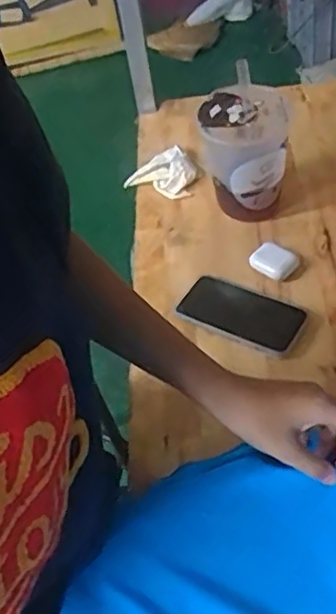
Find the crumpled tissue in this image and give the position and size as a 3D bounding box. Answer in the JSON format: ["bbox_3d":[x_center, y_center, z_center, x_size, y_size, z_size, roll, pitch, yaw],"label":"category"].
[{"bbox_3d":[-0.006,-0.182,0.915,0.085,0.033,0.073,-28,51,-14],"label":"crumpled tissue"}]

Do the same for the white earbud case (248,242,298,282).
[{"bbox_3d":[0.125,-0.055,0.790,0.038,0.017,0.055,-39,54,-22],"label":"white earbud case"}]

